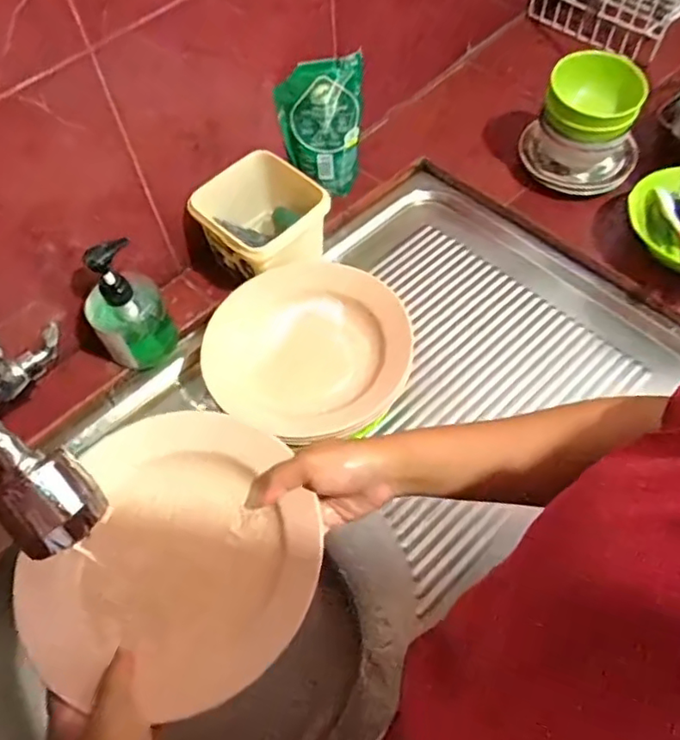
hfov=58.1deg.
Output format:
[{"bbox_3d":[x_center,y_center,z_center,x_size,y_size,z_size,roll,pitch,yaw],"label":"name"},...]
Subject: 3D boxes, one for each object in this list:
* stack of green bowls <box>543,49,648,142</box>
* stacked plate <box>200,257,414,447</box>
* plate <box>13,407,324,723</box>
[{"bbox_3d":[0.307,-0.330,0.740,0.109,0.058,0.116,16,61,12],"label":"stack of green bowls"},{"bbox_3d":[-0.036,-0.013,0.689,0.205,0.111,0.192,-1,59,2],"label":"stacked plate"},{"bbox_3d":[-0.117,0.130,0.455,0.191,0.041,0.210,-1,59,2],"label":"plate"}]

